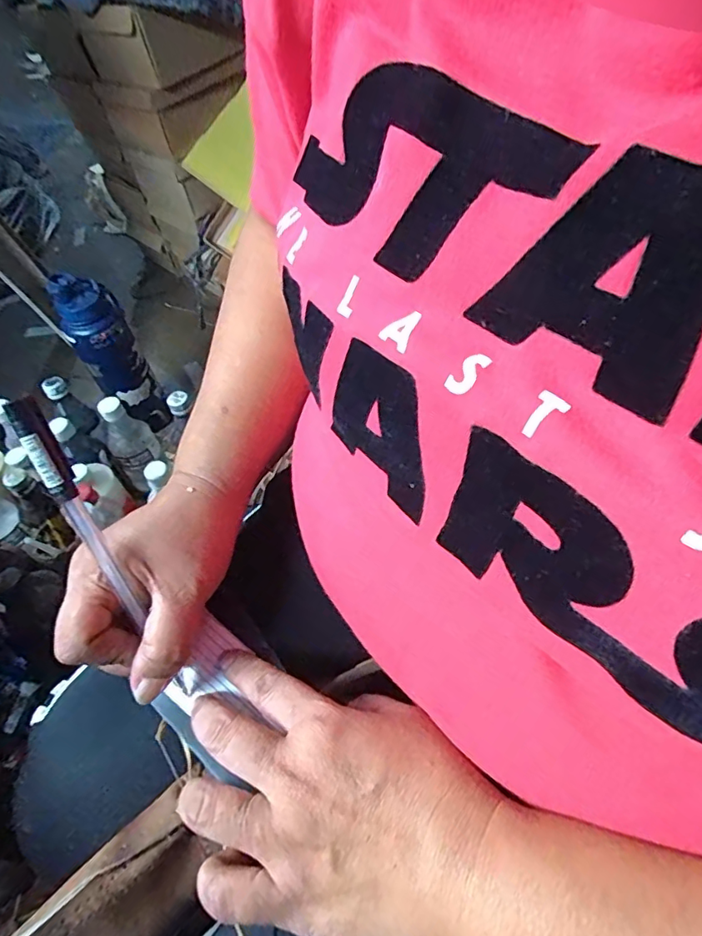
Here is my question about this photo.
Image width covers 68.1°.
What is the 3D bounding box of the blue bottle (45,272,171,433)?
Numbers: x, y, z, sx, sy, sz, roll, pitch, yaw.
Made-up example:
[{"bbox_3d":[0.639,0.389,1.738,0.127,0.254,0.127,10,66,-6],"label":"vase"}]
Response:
[{"bbox_3d":[-0.384,-0.173,0.853,0.084,0.298,0.070,-27,57,-14],"label":"blue bottle"}]

